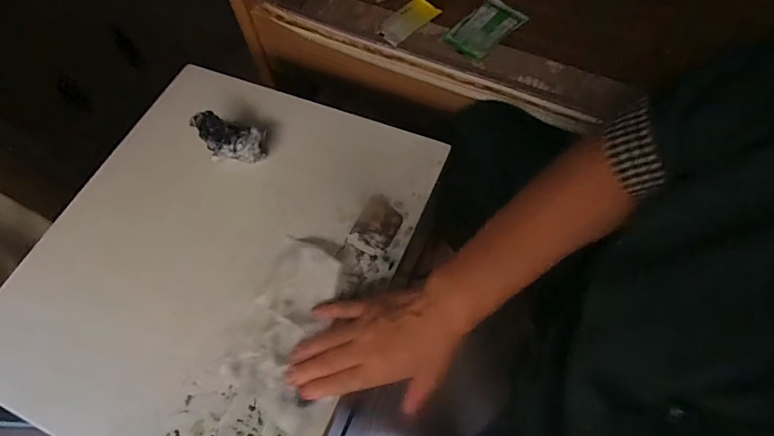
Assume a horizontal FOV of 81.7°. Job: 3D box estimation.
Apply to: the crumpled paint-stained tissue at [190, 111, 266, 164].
[{"bbox_3d":[-0.182,-0.093,0.516,0.076,0.046,0.044,1,64,2],"label":"crumpled paint-stained tissue"}]

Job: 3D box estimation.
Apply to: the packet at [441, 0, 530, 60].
[{"bbox_3d":[0.133,-0.258,0.606,0.106,0.018,0.061,-42,68,-16],"label":"packet"}]

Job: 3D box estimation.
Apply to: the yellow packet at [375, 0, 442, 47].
[{"bbox_3d":[0.027,-0.274,0.611,0.082,0.021,0.043,-40,67,-16],"label":"yellow packet"}]

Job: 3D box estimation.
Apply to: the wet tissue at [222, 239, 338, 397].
[{"bbox_3d":[-0.100,0.097,0.447,0.077,0.008,0.150,16,66,14],"label":"wet tissue"}]

